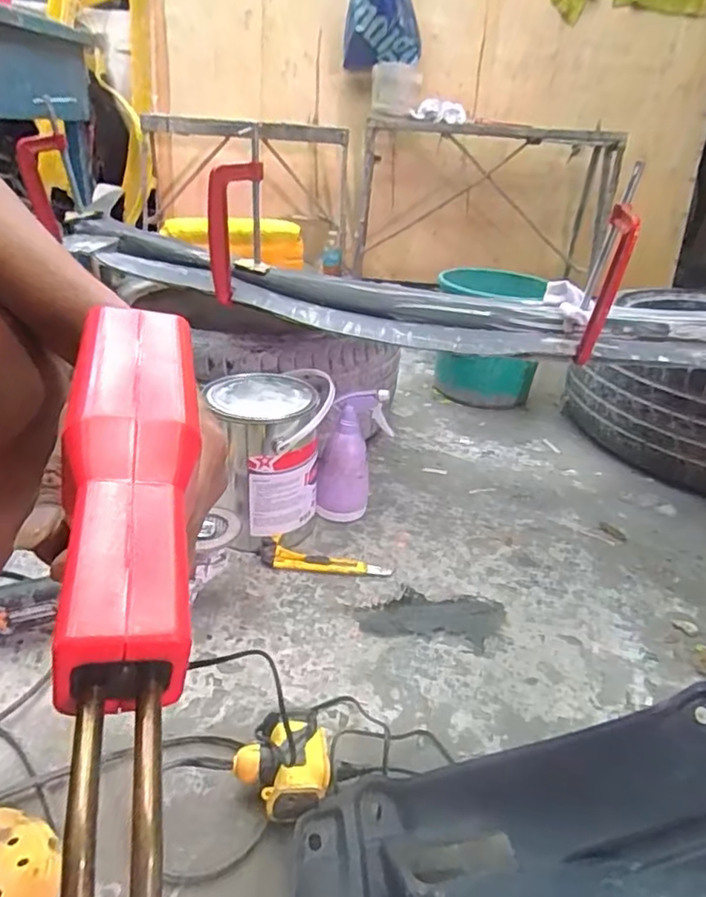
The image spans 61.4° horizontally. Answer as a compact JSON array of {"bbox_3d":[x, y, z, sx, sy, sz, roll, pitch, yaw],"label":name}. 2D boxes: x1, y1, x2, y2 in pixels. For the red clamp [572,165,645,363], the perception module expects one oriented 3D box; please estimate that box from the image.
[{"bbox_3d":[0.339,-0.232,0.789,0.042,0.237,0.099,13,30,17],"label":"red clamp"}]

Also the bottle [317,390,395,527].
[{"bbox_3d":[-0.004,0.012,0.886,0.076,0.211,0.068,18,10,22],"label":"bottle"}]

